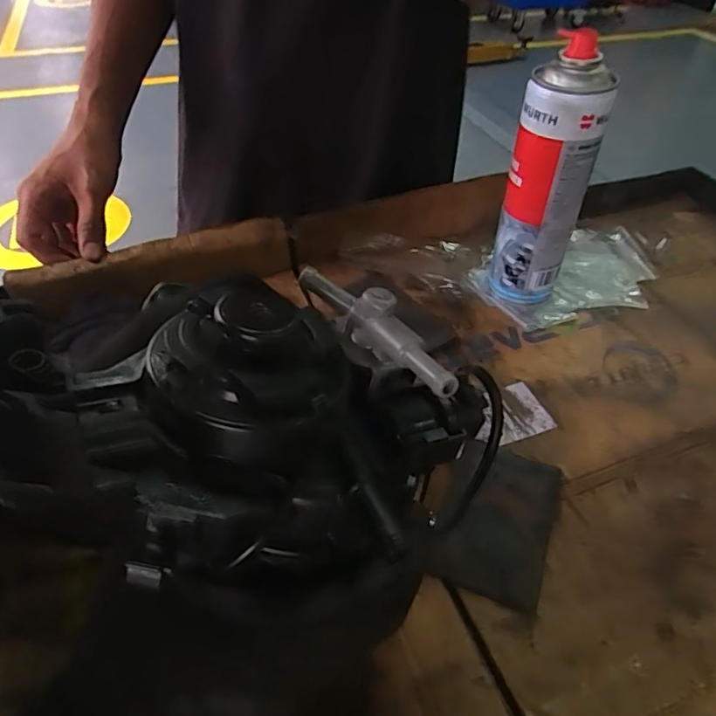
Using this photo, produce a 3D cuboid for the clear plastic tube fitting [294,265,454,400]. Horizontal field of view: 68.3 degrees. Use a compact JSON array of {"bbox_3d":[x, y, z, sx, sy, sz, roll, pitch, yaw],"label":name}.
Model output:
[{"bbox_3d":[0.010,-0.009,0.201,0.020,0.024,0.075,-33,55,-29],"label":"clear plastic tube fitting"}]

